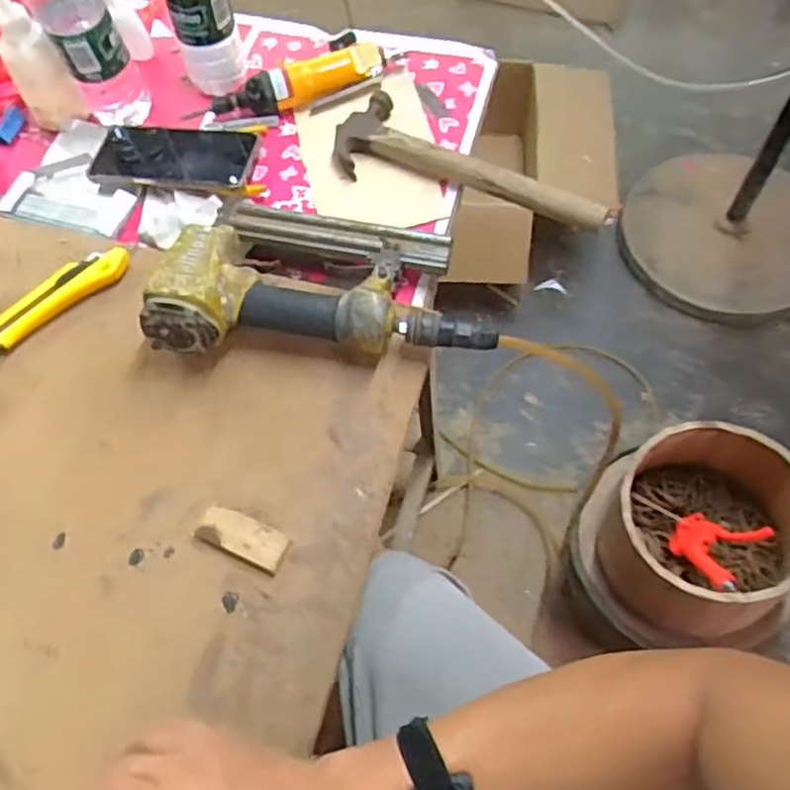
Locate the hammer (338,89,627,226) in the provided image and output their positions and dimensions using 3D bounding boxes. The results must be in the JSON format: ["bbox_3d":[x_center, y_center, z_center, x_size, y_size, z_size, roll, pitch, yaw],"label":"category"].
[{"bbox_3d":[0.075,-0.226,0.673,0.277,0.037,0.096,21,67,12],"label":"hammer"}]

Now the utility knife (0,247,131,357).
[{"bbox_3d":[-0.301,-0.082,0.620,0.147,0.024,0.028,-38,68,-15],"label":"utility knife"}]

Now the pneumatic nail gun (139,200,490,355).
[{"bbox_3d":[-0.062,-0.104,0.593,0.265,0.069,0.143,-1,64,2],"label":"pneumatic nail gun"}]

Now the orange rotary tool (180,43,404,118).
[{"bbox_3d":[-0.099,-0.314,0.706,0.219,0.035,0.038,-19,65,-7],"label":"orange rotary tool"}]

